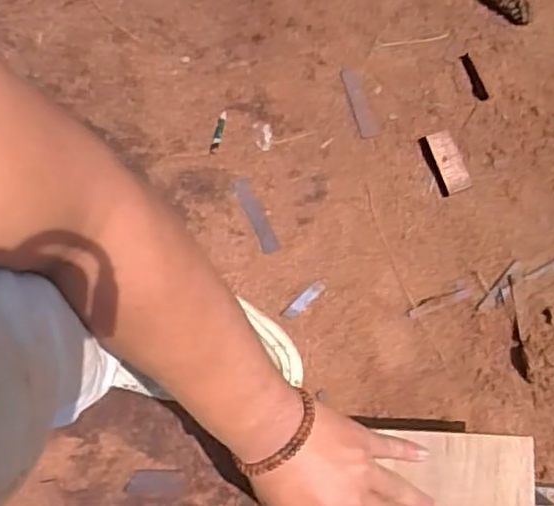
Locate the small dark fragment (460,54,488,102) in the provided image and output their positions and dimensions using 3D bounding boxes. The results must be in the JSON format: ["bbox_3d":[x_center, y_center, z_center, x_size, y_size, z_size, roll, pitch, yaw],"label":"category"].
[{"bbox_3d":[0.207,-0.184,0.667,0.013,0.008,0.053,-21,82,-5],"label":"small dark fragment"}]

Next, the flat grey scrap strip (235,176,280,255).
[{"bbox_3d":[-0.021,-0.038,0.631,0.017,0.004,0.080,-24,82,-5],"label":"flat grey scrap strip"}]

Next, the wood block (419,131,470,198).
[{"bbox_3d":[0.170,-0.092,0.636,0.027,0.016,0.064,-19,82,-4],"label":"wood block"}]

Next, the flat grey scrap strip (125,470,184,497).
[{"bbox_3d":[-0.112,0.212,0.581,0.052,0.005,0.022,1,81,-1],"label":"flat grey scrap strip"}]

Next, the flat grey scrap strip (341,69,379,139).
[{"bbox_3d":[0.087,-0.158,0.661,0.021,0.004,0.079,-13,81,-3],"label":"flat grey scrap strip"}]

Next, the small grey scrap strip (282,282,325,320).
[{"bbox_3d":[0.027,0.046,0.616,0.013,0.004,0.049,44,82,5],"label":"small grey scrap strip"}]

